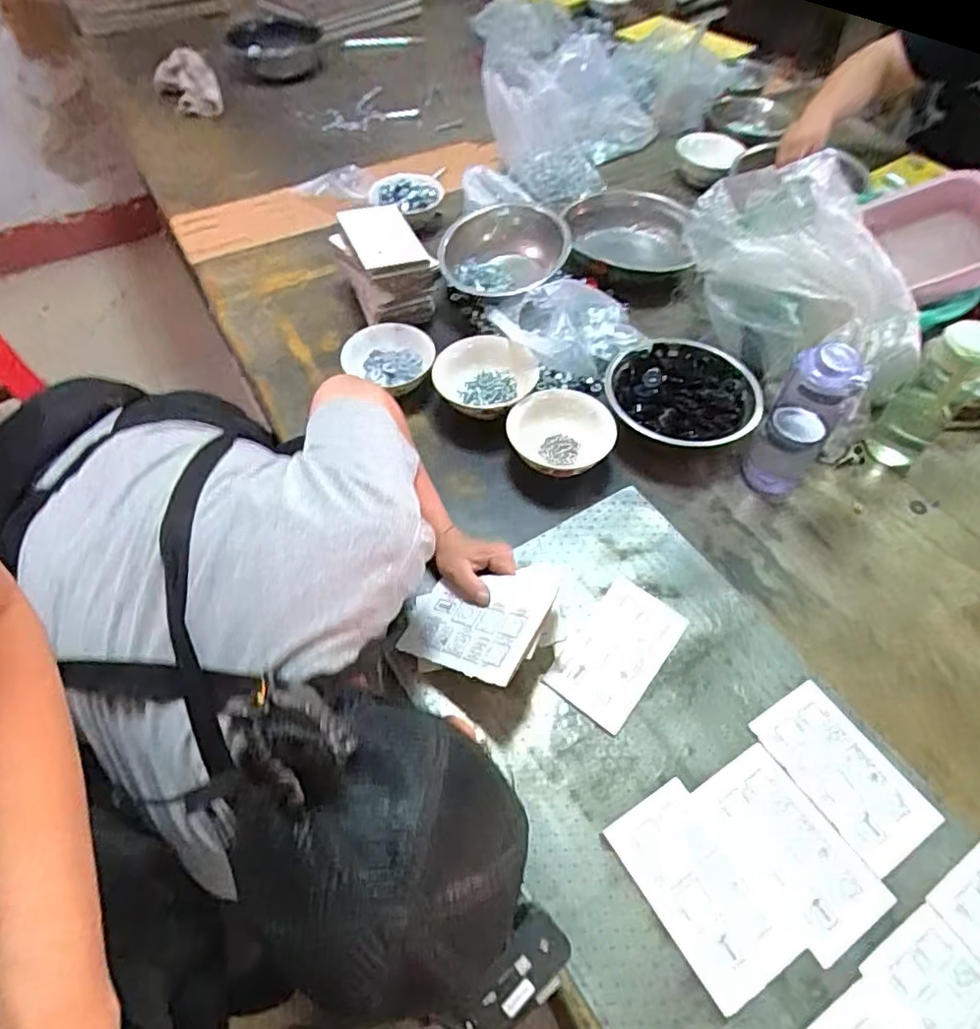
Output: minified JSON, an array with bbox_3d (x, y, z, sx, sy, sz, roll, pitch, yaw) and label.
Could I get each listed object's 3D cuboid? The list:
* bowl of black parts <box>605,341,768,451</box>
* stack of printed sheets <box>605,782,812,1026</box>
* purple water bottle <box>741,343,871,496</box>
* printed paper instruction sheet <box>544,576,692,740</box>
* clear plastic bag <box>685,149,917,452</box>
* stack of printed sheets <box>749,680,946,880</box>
[{"bbox_3d":[0.276,-0.166,0.892,0.214,0.056,0.206,0,54,0],"label":"bowl of black parts"},{"bbox_3d":[0.190,0.339,0.566,0.092,0.004,0.163,-27,58,-18],"label":"stack of printed sheets"},{"bbox_3d":[0.382,-0.112,0.770,0.082,0.215,0.059,24,58,17],"label":"purple water bottle"},{"bbox_3d":[0.141,0.151,0.698,0.098,0.011,0.161,35,61,22],"label":"printed paper instruction sheet"},{"bbox_3d":[0.430,-0.301,0.874,0.157,0.264,0.351,-33,61,-22],"label":"clear plastic bag"},{"bbox_3d":[0.356,0.259,0.629,0.093,0.005,0.165,-28,59,-19],"label":"stack of printed sheets"}]

